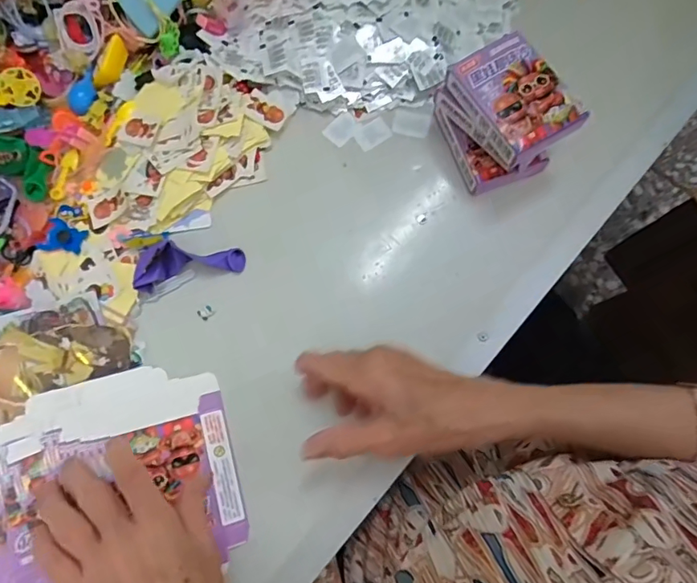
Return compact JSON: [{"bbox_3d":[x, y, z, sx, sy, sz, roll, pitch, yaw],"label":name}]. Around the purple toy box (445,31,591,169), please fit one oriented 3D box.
[{"bbox_3d":[0.125,-0.148,0.363,0.063,0.027,0.089,-30,77,-4],"label":"purple toy box"}]

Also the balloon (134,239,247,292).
[{"bbox_3d":[-0.134,-0.025,0.399,0.088,0.024,0.031,-10,76,1],"label":"balloon"}]

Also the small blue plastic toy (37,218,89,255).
[{"bbox_3d":[-0.248,-0.046,0.413,0.035,0.007,0.029,18,78,8],"label":"small blue plastic toy"}]

